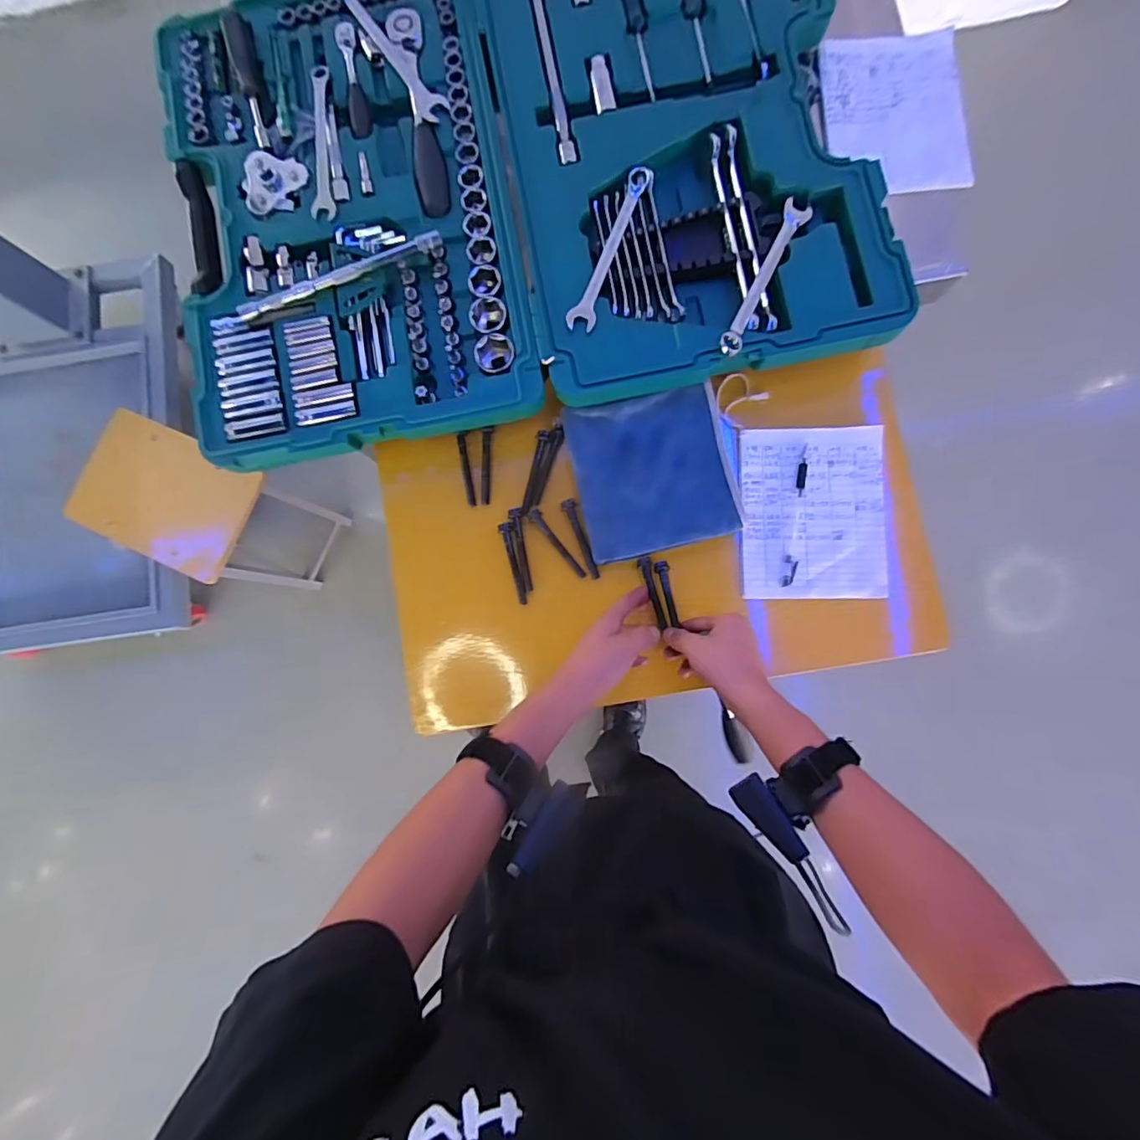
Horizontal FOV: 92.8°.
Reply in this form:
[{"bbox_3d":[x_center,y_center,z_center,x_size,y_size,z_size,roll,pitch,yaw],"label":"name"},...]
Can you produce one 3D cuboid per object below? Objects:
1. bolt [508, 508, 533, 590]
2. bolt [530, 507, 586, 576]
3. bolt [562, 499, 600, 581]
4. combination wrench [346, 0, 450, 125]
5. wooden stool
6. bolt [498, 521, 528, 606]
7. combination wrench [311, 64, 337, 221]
[{"bbox_3d":[-0.053,-0.024,0.616,0.014,0.009,0.093,-12,83,3],"label":"bolt"},{"bbox_3d":[-0.015,-0.029,0.615,0.014,0.009,0.094,-36,82,0],"label":"bolt"},{"bbox_3d":[0.013,-0.034,0.611,0.015,0.012,0.092,-20,83,2],"label":"bolt"},{"bbox_3d":[-0.205,-0.594,0.610,0.030,0.009,0.225,-34,82,0],"label":"combination wrench"},{"bbox_3d":[-0.757,-0.115,1.208,0.312,0.387,0.251,19,85,6],"label":"wooden stool"},{"bbox_3d":[-0.063,-0.007,0.614,0.015,0.011,0.093,-13,83,3],"label":"bolt"},{"bbox_3d":[-0.275,-0.473,0.600,0.026,0.006,0.184,-6,83,4],"label":"combination wrench"}]

